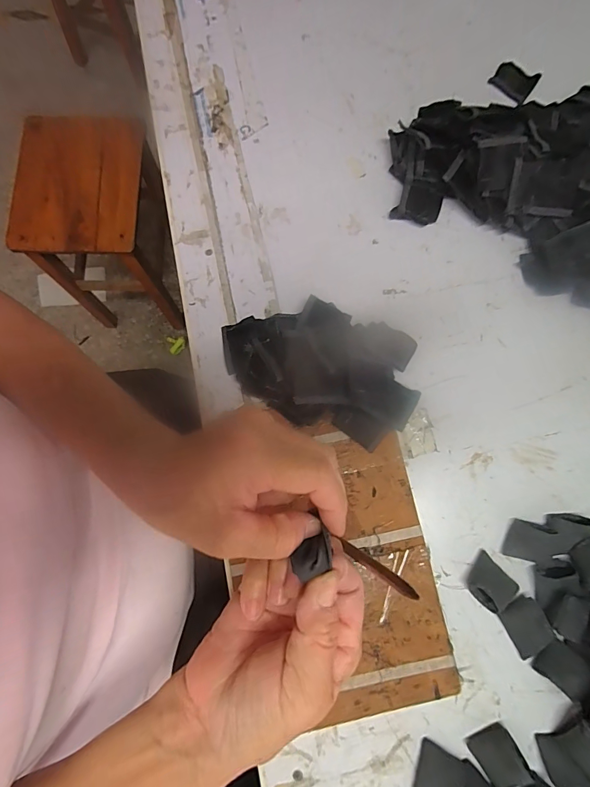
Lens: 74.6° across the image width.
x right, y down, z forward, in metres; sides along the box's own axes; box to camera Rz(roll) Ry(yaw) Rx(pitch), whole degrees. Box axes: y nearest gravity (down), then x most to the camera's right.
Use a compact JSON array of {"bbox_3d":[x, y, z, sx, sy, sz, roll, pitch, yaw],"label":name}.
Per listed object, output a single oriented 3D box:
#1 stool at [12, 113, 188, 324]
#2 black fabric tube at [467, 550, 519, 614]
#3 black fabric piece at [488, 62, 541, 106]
[{"bbox_3d":[-0.439,-0.384,0.991,0.263,0.450,0.337,0,77,-2],"label":"stool"},{"bbox_3d":[0.176,0.171,0.346,0.035,0.017,0.040,-41,81,-9],"label":"black fabric tube"},{"bbox_3d":[0.276,-0.393,0.488,0.050,0.013,0.038,37,79,7],"label":"black fabric piece"}]

